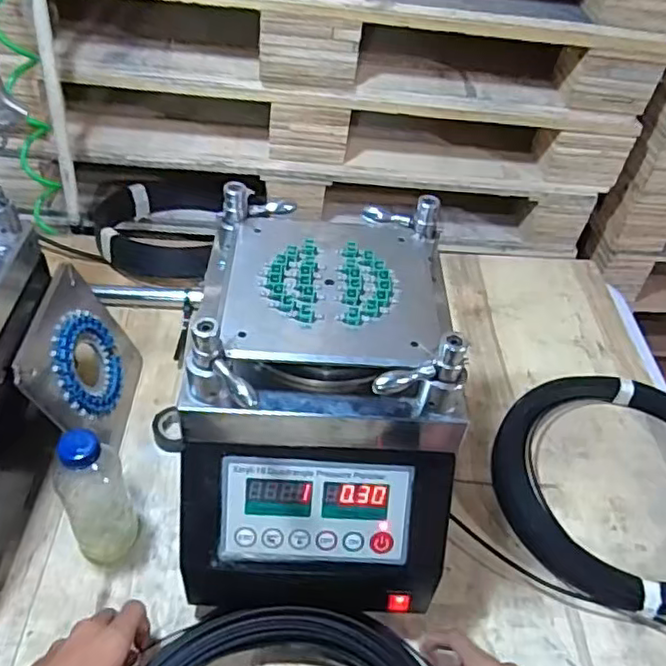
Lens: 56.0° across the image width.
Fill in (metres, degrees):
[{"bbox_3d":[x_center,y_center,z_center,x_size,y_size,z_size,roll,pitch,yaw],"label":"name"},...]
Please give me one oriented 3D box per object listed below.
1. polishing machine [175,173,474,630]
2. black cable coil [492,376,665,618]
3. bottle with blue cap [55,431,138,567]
[{"bbox_3d":[-0.014,0.068,0.542,0.224,0.259,0.272,4,46,-3],"label":"polishing machine"},{"bbox_3d":[0.330,0.168,0.696,0.265,0.049,0.281,3,46,-4],"label":"black cable coil"},{"bbox_3d":[-0.221,0.141,0.577,0.058,0.172,0.069,-17,51,-22],"label":"bottle with blue cap"}]

